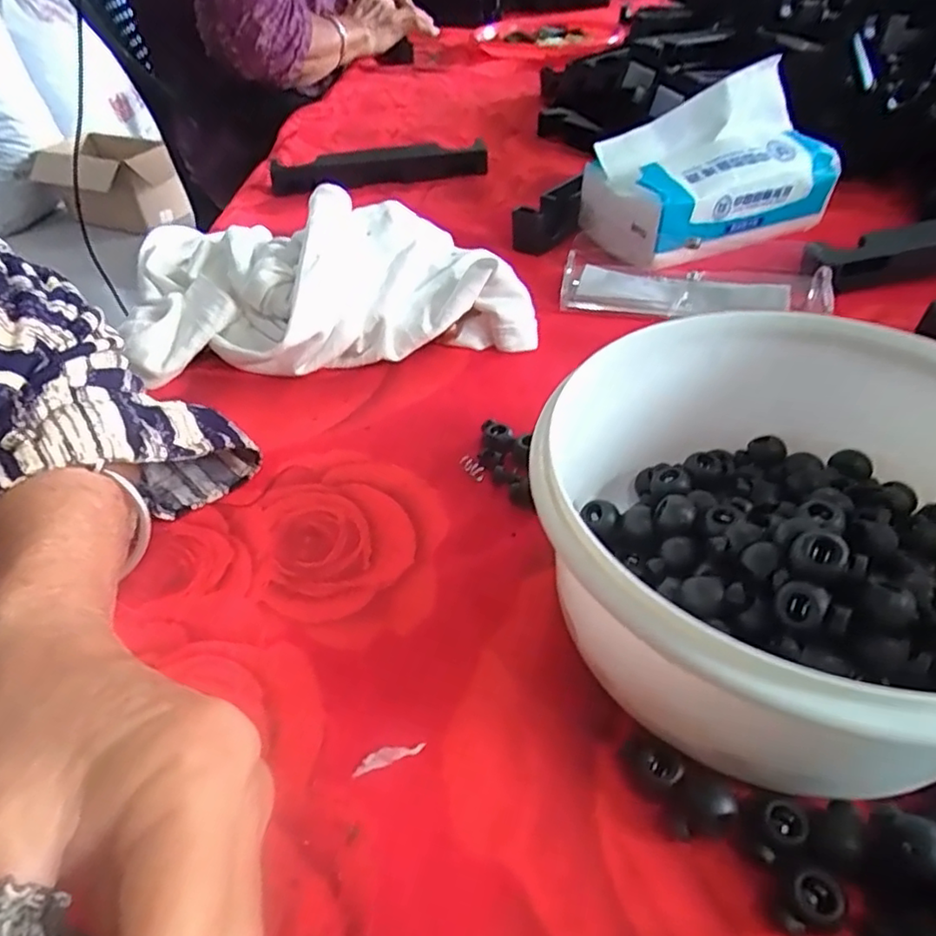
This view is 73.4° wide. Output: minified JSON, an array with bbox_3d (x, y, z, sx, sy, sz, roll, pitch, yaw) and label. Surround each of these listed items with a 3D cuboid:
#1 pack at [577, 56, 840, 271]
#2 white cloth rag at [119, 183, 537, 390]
[{"bbox_3d":[0.166,-0.209,0.432,0.162,0.086,0.093,-17,45,-17],"label":"pack"},{"bbox_3d":[-0.091,-0.125,0.392,0.226,0.062,0.165,-10,43,-10],"label":"white cloth rag"}]

